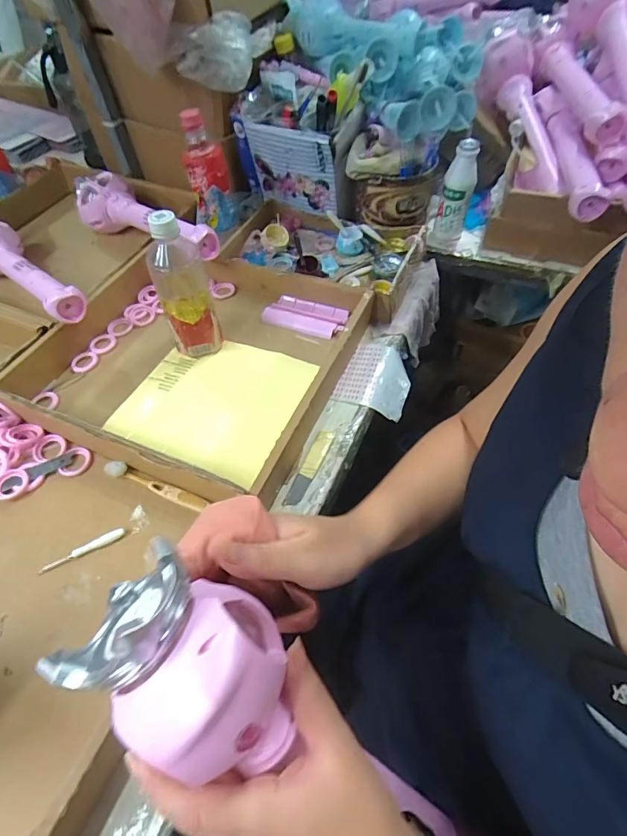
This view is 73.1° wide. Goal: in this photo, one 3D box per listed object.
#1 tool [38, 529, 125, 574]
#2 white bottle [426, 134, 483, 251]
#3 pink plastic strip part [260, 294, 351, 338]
[{"bbox_3d":[-0.235,0.133,0.429,0.084,0.004,0.011,-22,55,-14],"label":"tool"},{"bbox_3d":[0.231,-0.361,0.696,0.053,0.151,0.046,20,56,16],"label":"white bottle"},{"bbox_3d":[-0.008,-0.153,0.632,0.121,0.013,0.066,20,56,16],"label":"pink plastic strip part"}]

